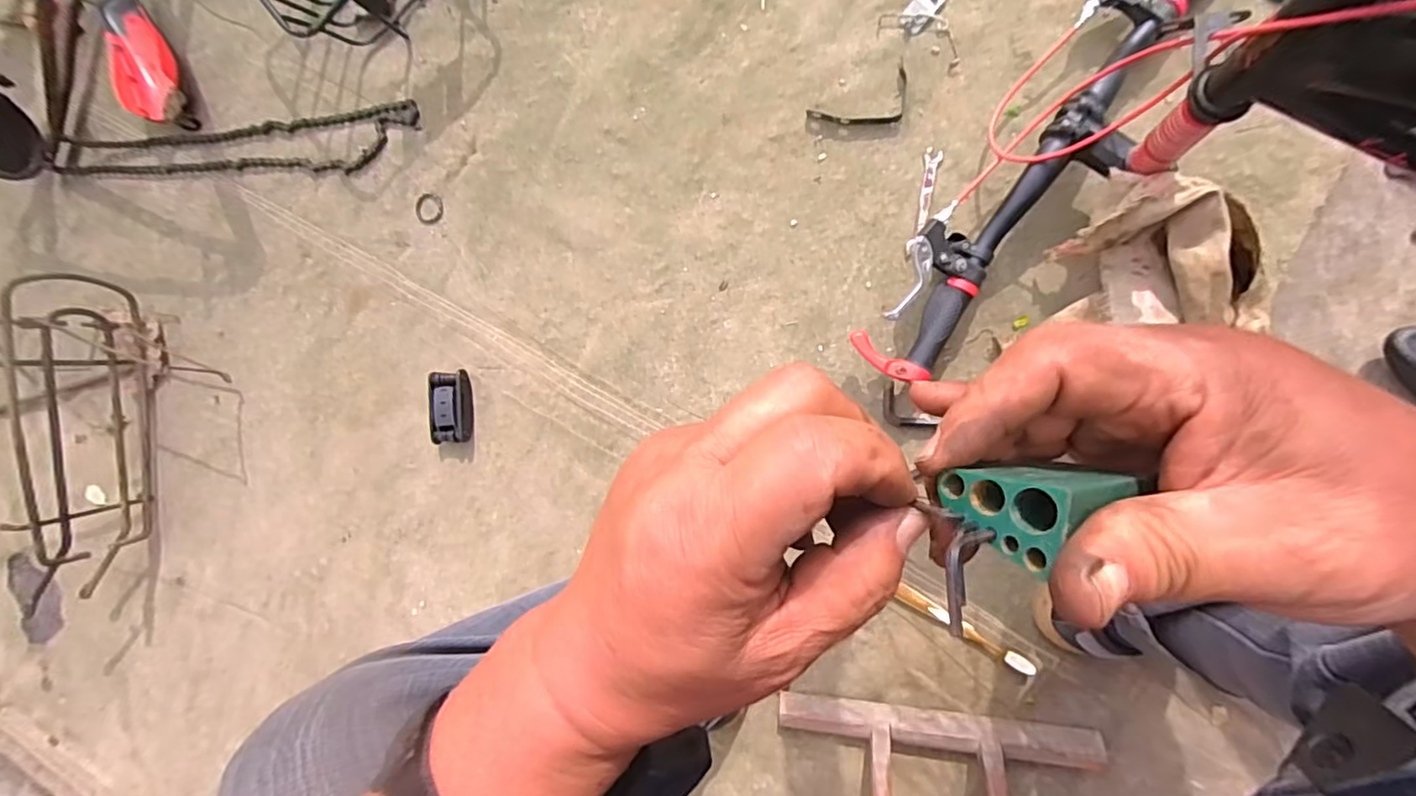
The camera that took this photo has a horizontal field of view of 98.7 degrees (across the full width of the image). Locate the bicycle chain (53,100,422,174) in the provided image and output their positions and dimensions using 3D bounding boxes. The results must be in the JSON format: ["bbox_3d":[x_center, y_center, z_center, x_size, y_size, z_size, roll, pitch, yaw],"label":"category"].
[{"bbox_3d":[-0.575,-0.302,0.743,0.462,0.033,0.071,-5,92,7],"label":"bicycle chain"}]

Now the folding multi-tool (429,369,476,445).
[{"bbox_3d":[-0.307,0.011,0.728,0.047,0.025,0.085,1,93,6],"label":"folding multi-tool"}]

